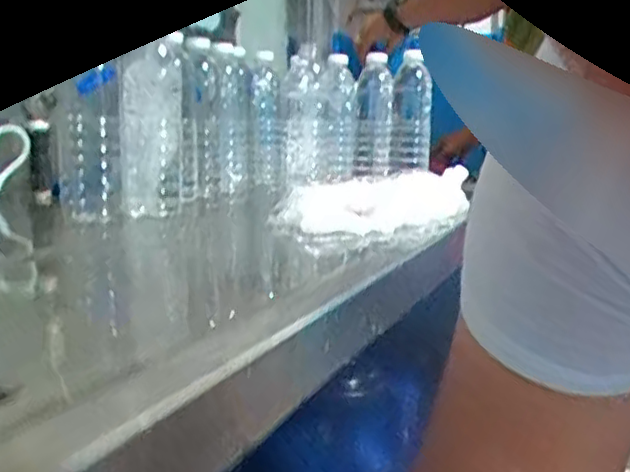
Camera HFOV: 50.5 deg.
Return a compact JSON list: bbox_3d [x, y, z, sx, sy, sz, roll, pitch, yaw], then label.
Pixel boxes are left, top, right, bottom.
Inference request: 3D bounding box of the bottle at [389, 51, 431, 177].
[{"bbox_3d":[0.146,-0.185,1.012,0.064,0.174,0.059,1,9,6],"label":"bottle"}]

